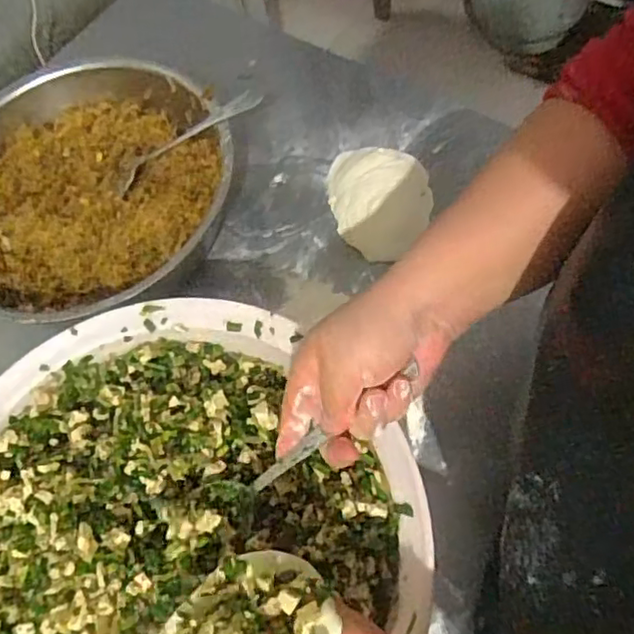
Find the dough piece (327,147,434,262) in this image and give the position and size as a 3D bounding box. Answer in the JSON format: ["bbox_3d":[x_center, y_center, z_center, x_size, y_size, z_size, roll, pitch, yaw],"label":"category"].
[{"bbox_3d":[0.065,-0.123,0.649,0.101,0.045,0.132,-5,63,6],"label":"dough piece"}]

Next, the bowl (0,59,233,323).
[{"bbox_3d":[-0.226,-0.114,0.635,0.287,0.096,0.282,-3,64,7],"label":"bowl"}]

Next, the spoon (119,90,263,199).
[{"bbox_3d":[-0.130,-0.176,0.629,0.176,0.017,0.033,-25,64,19],"label":"spoon"}]

